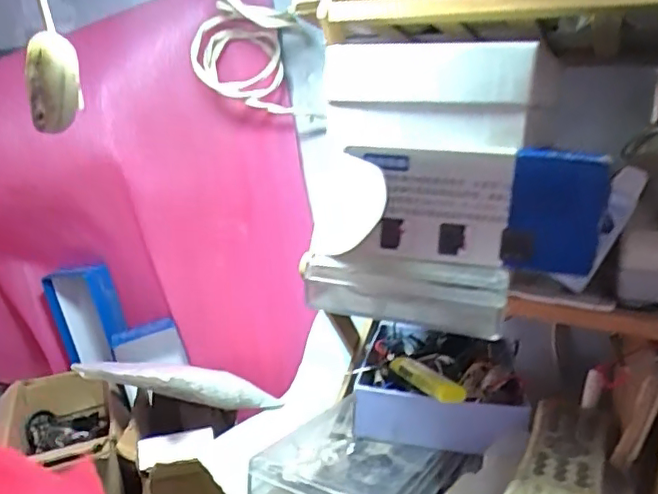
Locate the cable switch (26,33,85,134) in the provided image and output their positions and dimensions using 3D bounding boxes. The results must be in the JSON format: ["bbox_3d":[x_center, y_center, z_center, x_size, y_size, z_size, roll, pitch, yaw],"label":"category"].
[{"bbox_3d":[-0.153,-0.091,0.317,0.027,0.051,0.024,-4,12,-26],"label":"cable switch"}]

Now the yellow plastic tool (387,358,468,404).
[{"bbox_3d":[0.076,0.104,0.451,0.021,0.011,0.078,-4,12,-27],"label":"yellow plastic tool"}]

